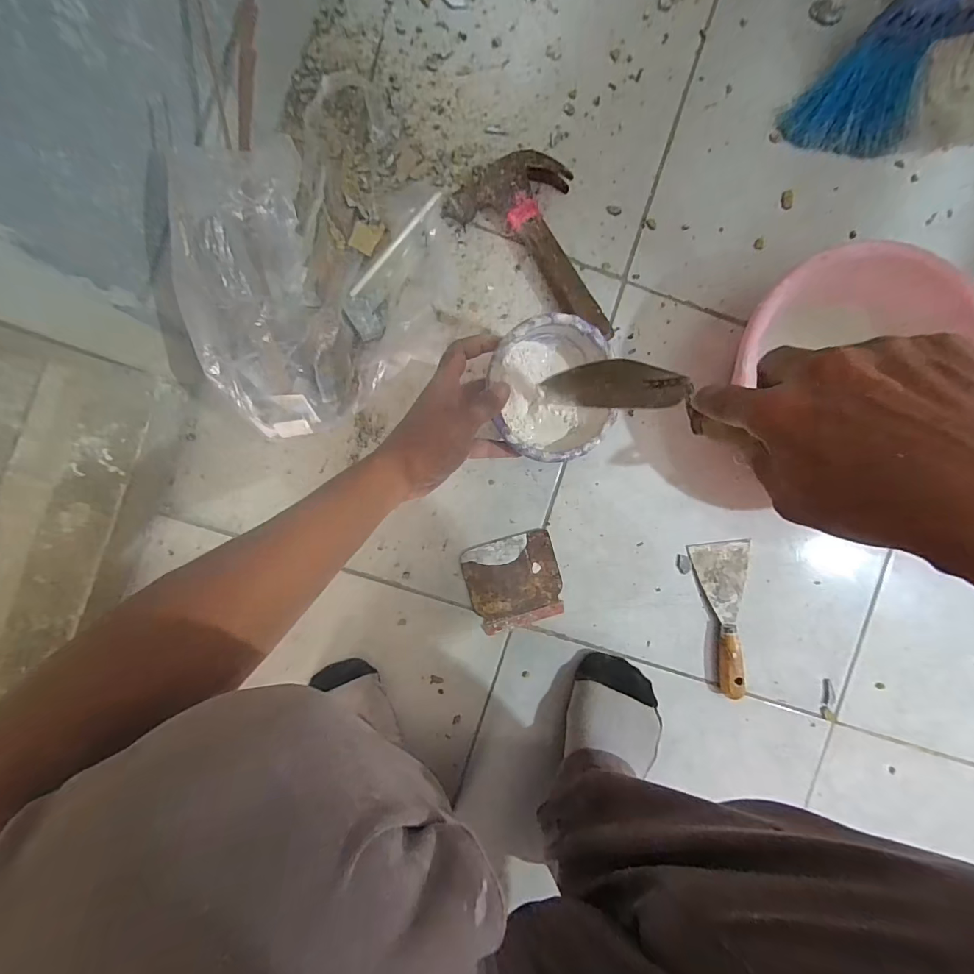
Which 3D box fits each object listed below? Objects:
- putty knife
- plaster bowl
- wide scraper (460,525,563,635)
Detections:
[{"bbox_3d":[0.278,0.149,0.496,0.066,0.022,0.172,-7,93,-3],"label":"putty knife"},{"bbox_3d":[0.060,-0.088,0.406,0.111,0.058,0.123,-9,93,-3],"label":"plaster bowl"},{"bbox_3d":[0.031,0.106,0.487,0.102,0.005,0.099,-16,93,-2],"label":"wide scraper"}]

